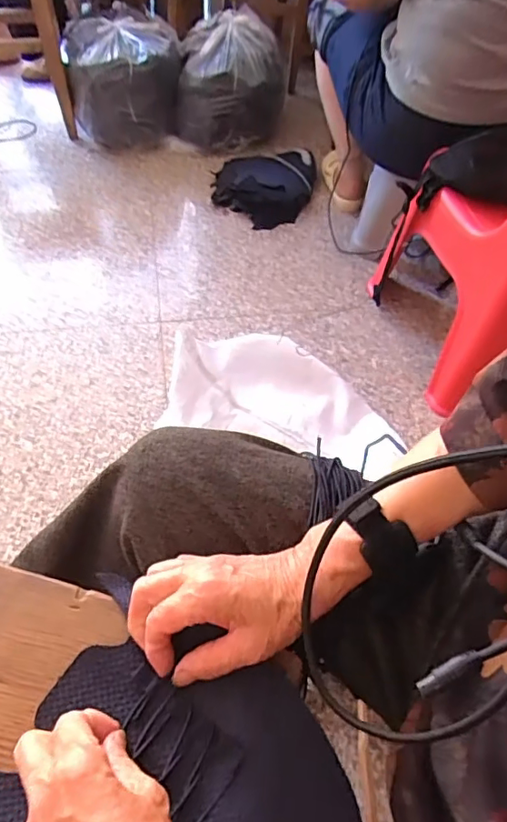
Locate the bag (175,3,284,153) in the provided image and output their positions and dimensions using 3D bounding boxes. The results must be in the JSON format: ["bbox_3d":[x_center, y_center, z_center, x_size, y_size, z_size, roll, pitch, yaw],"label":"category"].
[{"bbox_3d":[-0.058,-0.908,1.475,0.282,0.232,0.276,3,54,-2],"label":"bag"}]

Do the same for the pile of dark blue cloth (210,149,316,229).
[{"bbox_3d":[0.025,-0.600,1.412,0.259,0.055,0.330,13,52,4],"label":"pile of dark blue cloth"}]

